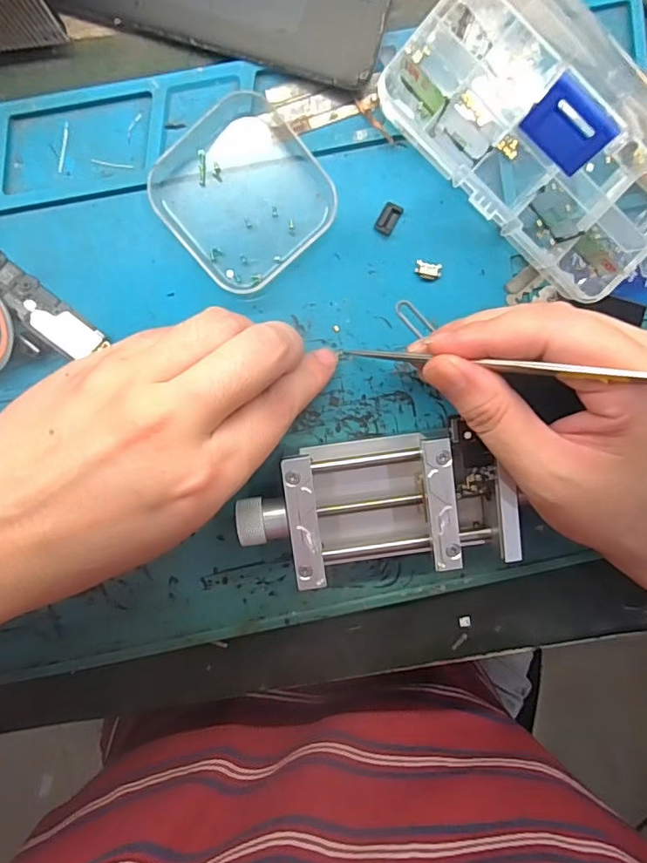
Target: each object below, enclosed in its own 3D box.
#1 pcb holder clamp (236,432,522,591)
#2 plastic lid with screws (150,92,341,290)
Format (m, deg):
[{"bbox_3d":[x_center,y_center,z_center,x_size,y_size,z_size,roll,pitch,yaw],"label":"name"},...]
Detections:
[{"bbox_3d":[0.022,0.032,0.232,0.114,0.033,0.054,-7,99,-2],"label":"pcb holder clamp"},{"bbox_3d":[-0.034,-0.101,0.224,0.064,0.007,0.065,-41,98,3],"label":"plastic lid with screws"}]

